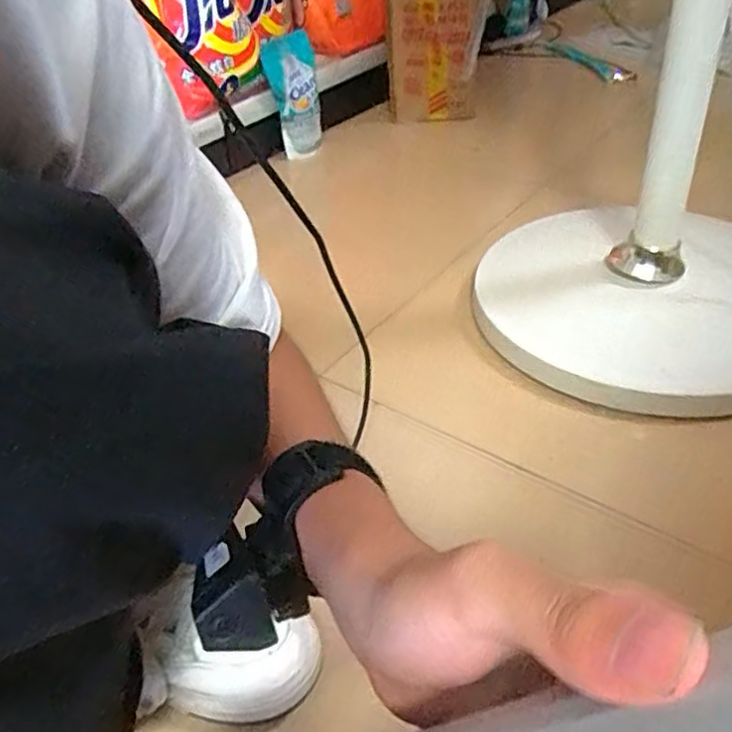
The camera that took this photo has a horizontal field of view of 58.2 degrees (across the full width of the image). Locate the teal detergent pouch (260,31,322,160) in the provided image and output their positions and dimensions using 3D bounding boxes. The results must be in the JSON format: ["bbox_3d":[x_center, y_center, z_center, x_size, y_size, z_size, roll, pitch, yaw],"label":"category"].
[{"bbox_3d":[-0.145,-0.543,1.309,0.101,0.244,0.078,-9,7,-2],"label":"teal detergent pouch"}]

